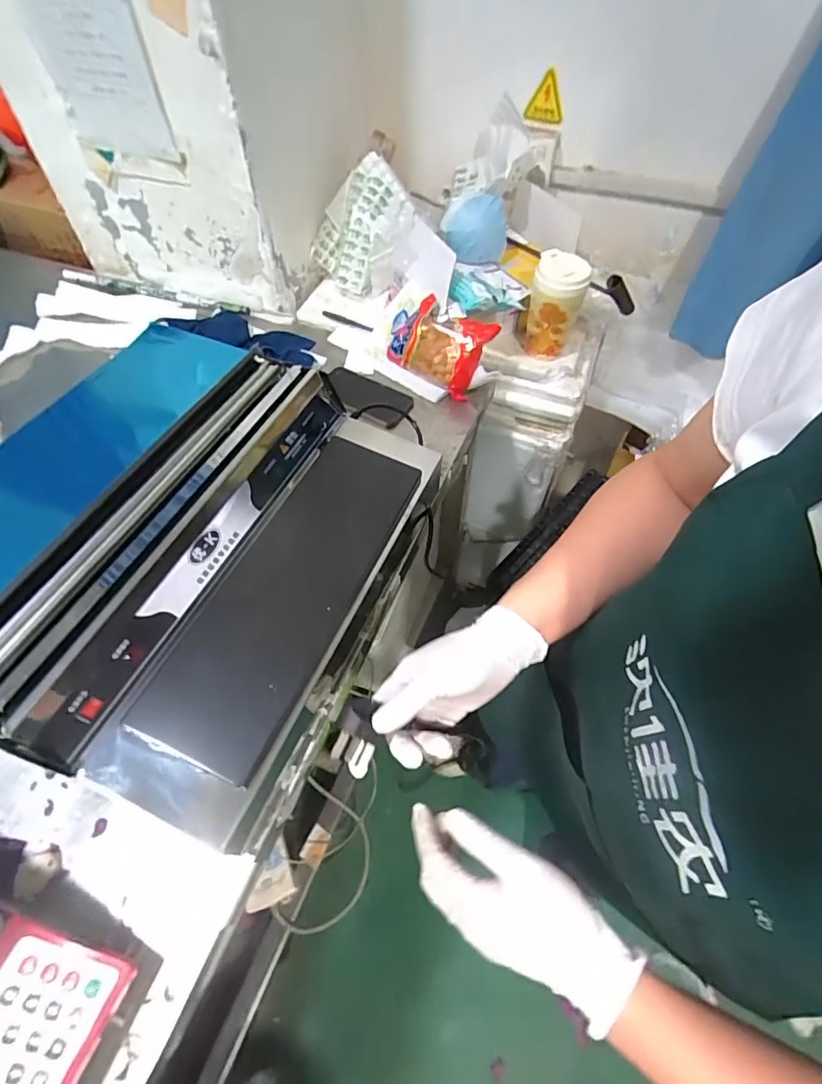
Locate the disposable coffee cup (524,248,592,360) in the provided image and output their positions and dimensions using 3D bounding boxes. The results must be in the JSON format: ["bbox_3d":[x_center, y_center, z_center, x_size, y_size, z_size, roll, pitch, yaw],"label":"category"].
[{"bbox_3d":[0.239,-0.388,0.822,0.081,0.153,0.080,0,56,0],"label":"disposable coffee cup"}]

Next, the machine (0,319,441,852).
[{"bbox_3d":[-0.262,0.001,0.581,0.435,0.211,0.475,20,58,13],"label":"machine"}]

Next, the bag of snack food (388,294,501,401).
[{"bbox_3d":[0.037,-0.336,0.822,0.178,0.126,0.036,34,21,16],"label":"bag of snack food"}]

